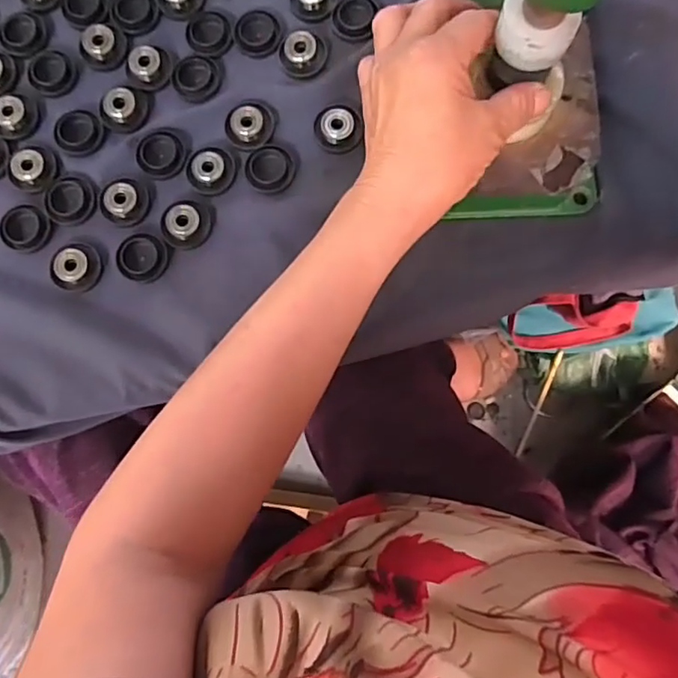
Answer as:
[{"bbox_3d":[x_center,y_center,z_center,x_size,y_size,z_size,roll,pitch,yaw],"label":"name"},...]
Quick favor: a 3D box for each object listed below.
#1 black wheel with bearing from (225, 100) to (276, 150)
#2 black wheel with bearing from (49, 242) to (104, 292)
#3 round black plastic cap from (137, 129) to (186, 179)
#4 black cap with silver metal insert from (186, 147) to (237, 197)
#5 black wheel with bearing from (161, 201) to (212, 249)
[{"bbox_3d":[-0.061,-0.144,0.381,0.033,0.013,0.029,16,83,4],"label":"black wheel with bearing"},{"bbox_3d":[-0.171,-0.047,0.369,0.031,0.010,0.033,0,82,2],"label":"black wheel with bearing"},{"bbox_3d":[-0.119,-0.126,0.382,0.032,0.004,0.034,0,82,2],"label":"round black plastic cap"},{"bbox_3d":[-0.085,-0.112,0.376,0.032,0.008,0.031,0,82,2],"label":"black cap with silver metal insert"},{"bbox_3d":[-0.102,-0.076,0.374,0.030,0.010,0.030,0,82,2],"label":"black wheel with bearing"}]

